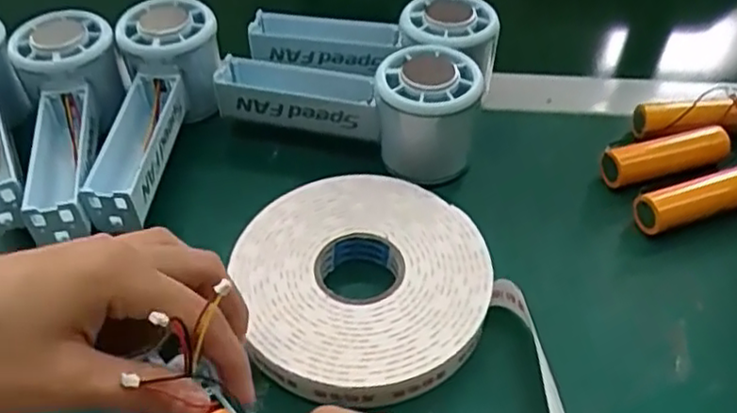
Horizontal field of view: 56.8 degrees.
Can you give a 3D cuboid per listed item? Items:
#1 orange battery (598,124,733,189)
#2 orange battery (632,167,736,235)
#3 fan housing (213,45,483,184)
[{"bbox_3d":[0.169,-0.025,0.388,0.076,0.024,0.020,-11,48,-10],"label":"orange battery"},{"bbox_3d":[0.181,-0.003,0.368,0.077,0.024,0.020,-14,48,-12],"label":"orange battery"},{"bbox_3d":[-0.014,-0.058,0.392,0.153,0.060,0.058,5,47,4],"label":"fan housing"}]

